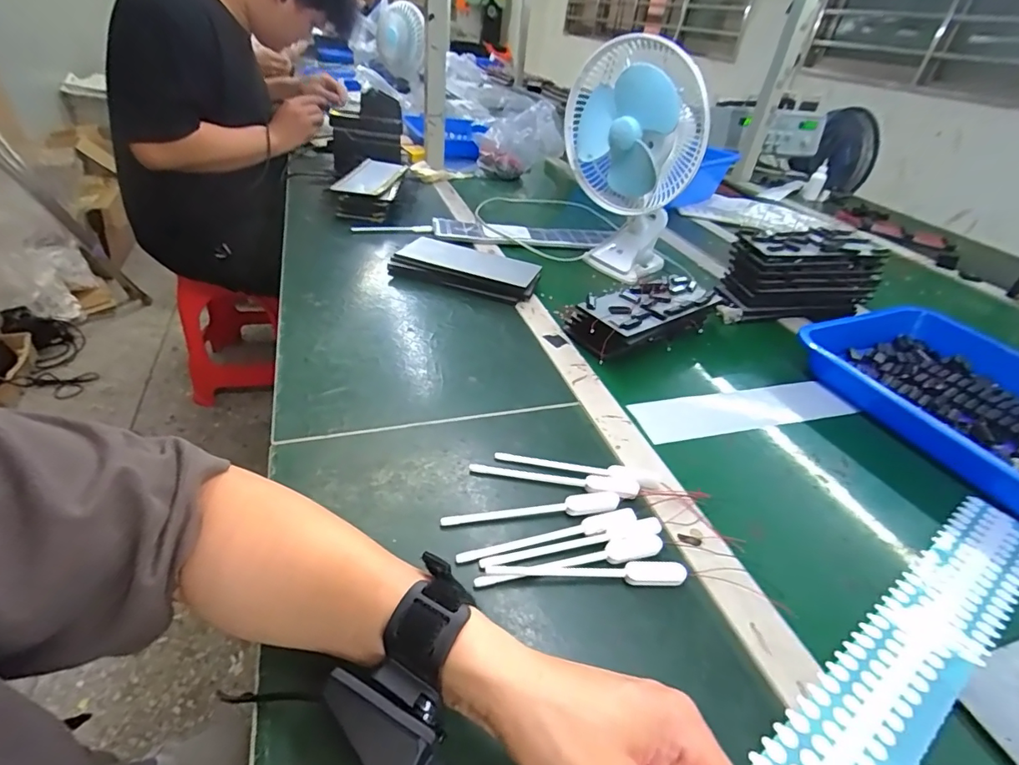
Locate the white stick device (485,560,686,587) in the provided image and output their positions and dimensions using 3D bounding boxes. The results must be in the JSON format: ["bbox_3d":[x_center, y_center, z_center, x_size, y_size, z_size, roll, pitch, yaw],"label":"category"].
[{"bbox_3d":[0.057,0.138,0.351,0.143,0.007,0.017,2,38,-7],"label":"white stick device"}]

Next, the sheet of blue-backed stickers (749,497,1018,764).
[{"bbox_3d":[0.306,0.177,0.353,0.377,0.004,0.061,-19,45,-30],"label":"sheet of blue-backed stickers"}]

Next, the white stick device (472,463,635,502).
[{"bbox_3d":[0.038,0.084,0.422,0.145,0.011,0.019,8,37,1],"label":"white stick device"}]

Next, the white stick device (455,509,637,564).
[{"bbox_3d":[0.031,0.115,0.370,0.141,0.009,0.016,-4,39,-15],"label":"white stick device"}]

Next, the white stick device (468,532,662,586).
[{"bbox_3d":[0.047,0.130,0.357,0.144,0.009,0.018,-4,39,-14],"label":"white stick device"}]

